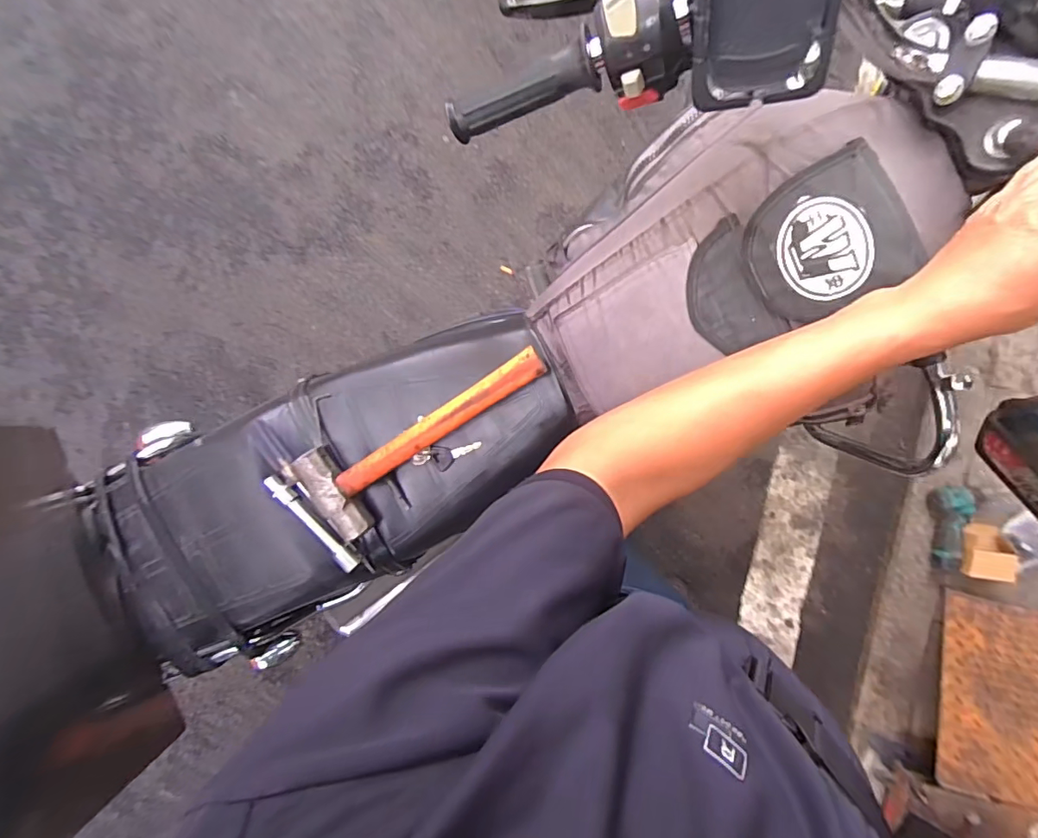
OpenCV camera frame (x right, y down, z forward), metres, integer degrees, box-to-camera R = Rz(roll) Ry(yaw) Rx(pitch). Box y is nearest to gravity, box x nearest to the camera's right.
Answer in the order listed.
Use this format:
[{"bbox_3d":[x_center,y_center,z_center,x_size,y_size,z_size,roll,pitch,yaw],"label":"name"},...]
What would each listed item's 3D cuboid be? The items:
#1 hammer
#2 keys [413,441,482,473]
[{"bbox_3d":[-0.109,0.020,0.600,0.321,0.053,0.118,-32,89,5],"label":"hammer"},{"bbox_3d":[-0.090,0.048,0.639,0.082,0.016,0.032,-3,92,5],"label":"keys"}]

